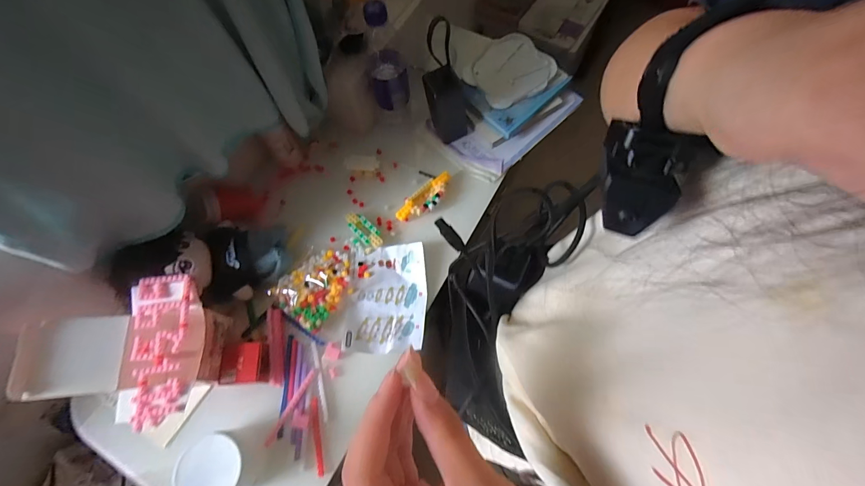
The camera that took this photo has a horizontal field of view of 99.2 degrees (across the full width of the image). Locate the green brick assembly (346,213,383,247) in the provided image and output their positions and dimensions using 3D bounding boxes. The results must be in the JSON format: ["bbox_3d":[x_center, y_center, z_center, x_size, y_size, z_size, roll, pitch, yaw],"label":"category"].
[{"bbox_3d":[-0.111,-0.021,0.600,0.029,0.020,0.077,-41,73,-14],"label":"green brick assembly"}]

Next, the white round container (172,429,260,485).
[{"bbox_3d":[-0.257,0.268,0.444,0.071,0.061,0.070,0,68,1],"label":"white round container"}]

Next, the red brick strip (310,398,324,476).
[{"bbox_3d":[-0.156,0.258,0.492,0.010,0.008,0.094,-12,68,-3],"label":"red brick strip"}]

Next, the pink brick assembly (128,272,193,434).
[{"bbox_3d":[-0.331,0.125,0.445,0.061,0.020,0.173,-6,68,-1],"label":"pink brick assembly"}]

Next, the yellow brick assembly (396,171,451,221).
[{"bbox_3d":[-0.012,-0.073,0.617,0.041,0.032,0.109,41,74,16],"label":"yellow brick assembly"}]

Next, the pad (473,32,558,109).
[{"bbox_3d":[0.145,-0.311,0.677,0.129,0.016,0.157,33,77,10],"label":"pad"}]

